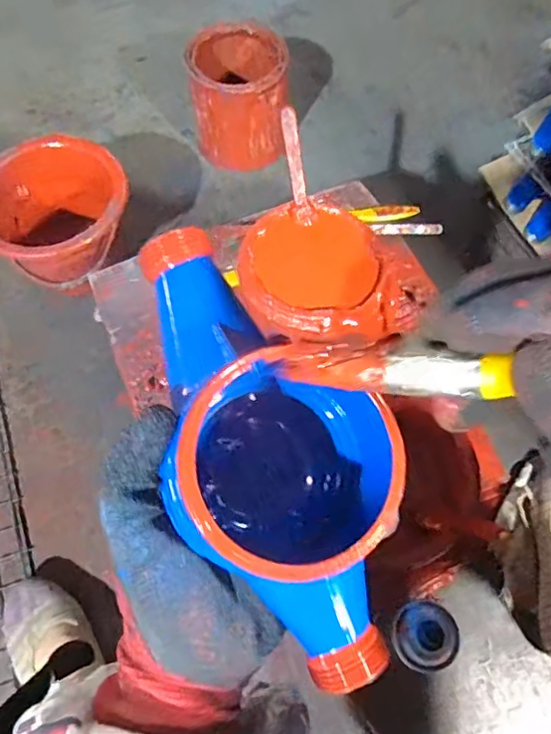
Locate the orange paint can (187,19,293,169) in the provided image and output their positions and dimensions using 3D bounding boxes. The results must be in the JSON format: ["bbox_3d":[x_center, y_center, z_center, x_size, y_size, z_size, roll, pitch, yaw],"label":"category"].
[{"bbox_3d":[-0.055,-0.460,0.982,0.155,0.189,0.163,0,65,0],"label":"orange paint can"}]

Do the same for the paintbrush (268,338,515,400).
[{"bbox_3d":[0.086,0.001,0.161,0.180,0.011,0.018,1,61,19],"label":"paintbrush"}]

